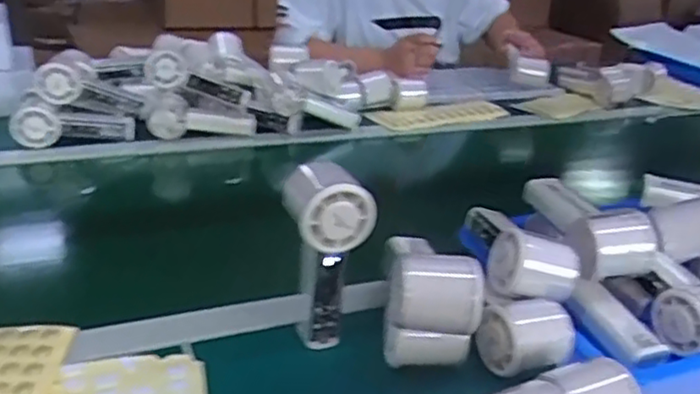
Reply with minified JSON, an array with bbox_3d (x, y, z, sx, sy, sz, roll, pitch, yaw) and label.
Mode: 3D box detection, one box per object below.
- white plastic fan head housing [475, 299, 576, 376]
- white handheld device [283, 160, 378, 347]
[{"bbox_3d":[0.145,0.112,0.540,0.070,0.049,0.051,-4,26,-17],"label":"white plastic fan head housing"},{"bbox_3d":[-0.020,0.047,0.540,0.057,0.147,0.073,-2,25,-13],"label":"white handheld device"}]

